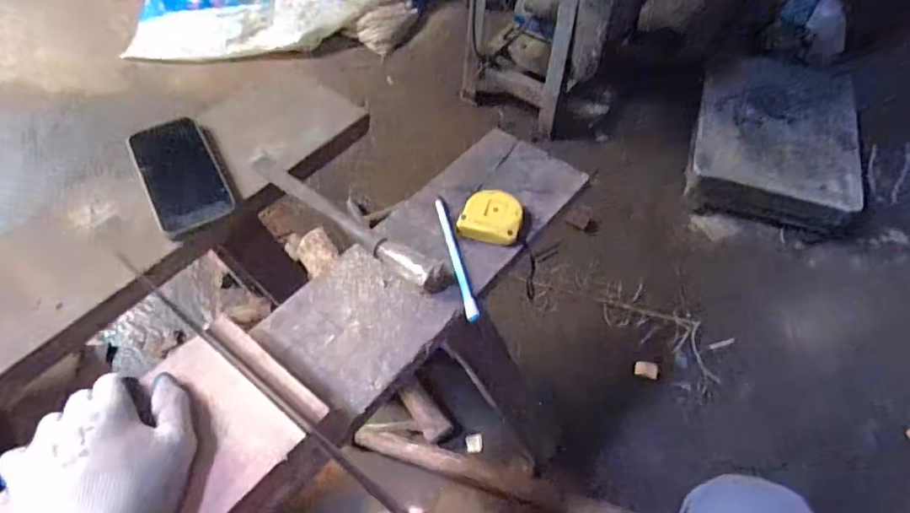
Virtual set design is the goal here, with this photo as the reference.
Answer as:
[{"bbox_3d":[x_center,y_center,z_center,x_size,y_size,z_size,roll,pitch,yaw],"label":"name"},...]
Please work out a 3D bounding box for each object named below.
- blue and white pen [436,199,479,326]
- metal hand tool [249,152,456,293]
[{"bbox_3d":[0.000,-0.002,0.534,0.011,0.014,0.150,-11,57,-8],"label":"blue and white pen"},{"bbox_3d":[-0.116,-0.042,0.550,0.270,0.026,0.034,33,61,20],"label":"metal hand tool"}]

